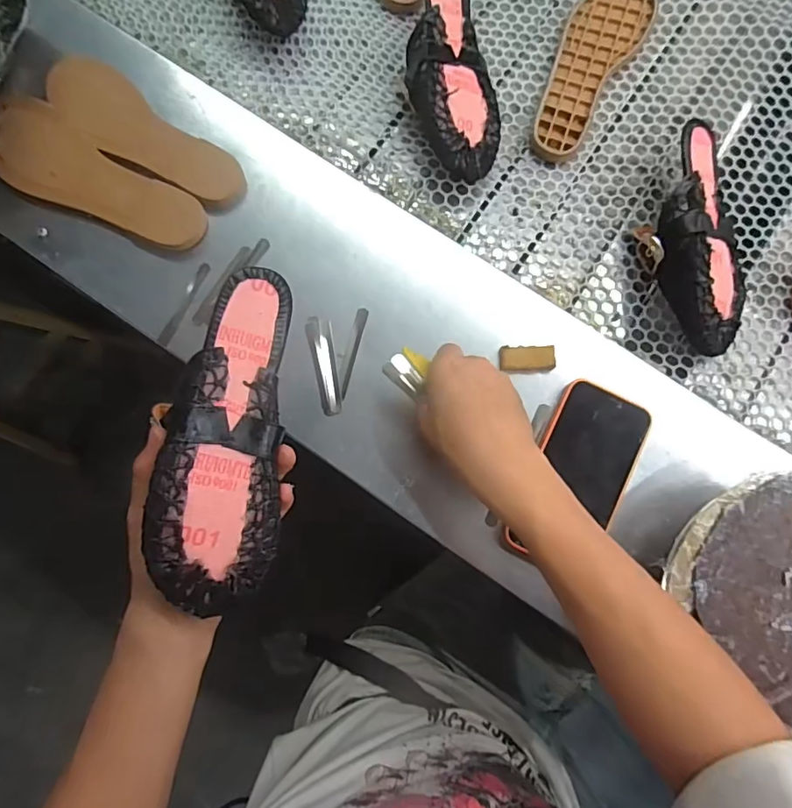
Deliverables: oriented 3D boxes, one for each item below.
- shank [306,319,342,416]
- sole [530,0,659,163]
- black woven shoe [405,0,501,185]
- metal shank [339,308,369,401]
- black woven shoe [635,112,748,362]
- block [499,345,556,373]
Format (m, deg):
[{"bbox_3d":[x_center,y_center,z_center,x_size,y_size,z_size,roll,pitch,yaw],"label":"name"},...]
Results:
[{"bbox_3d":[-0.066,-0.036,0.470,0.023,0.004,0.093,-11,79,-2],"label":"shank"},{"bbox_3d":[0.207,-0.361,0.542,0.079,0.013,0.225,26,80,5],"label":"sole"},{"bbox_3d":[0.051,-0.328,0.514,0.086,0.062,0.213,-12,83,-1],"label":"black woven shoe"},{"bbox_3d":[-0.041,-0.048,0.473,0.011,0.005,0.087,14,79,2],"label":"metal shank"},{"bbox_3d":[0.287,-0.156,0.488,0.093,0.061,0.217,-6,82,0],"label":"black woven shoe"},{"bbox_3d":[0.122,-0.041,0.470,0.052,0.011,0.025,-2,79,-1],"label":"block"}]

